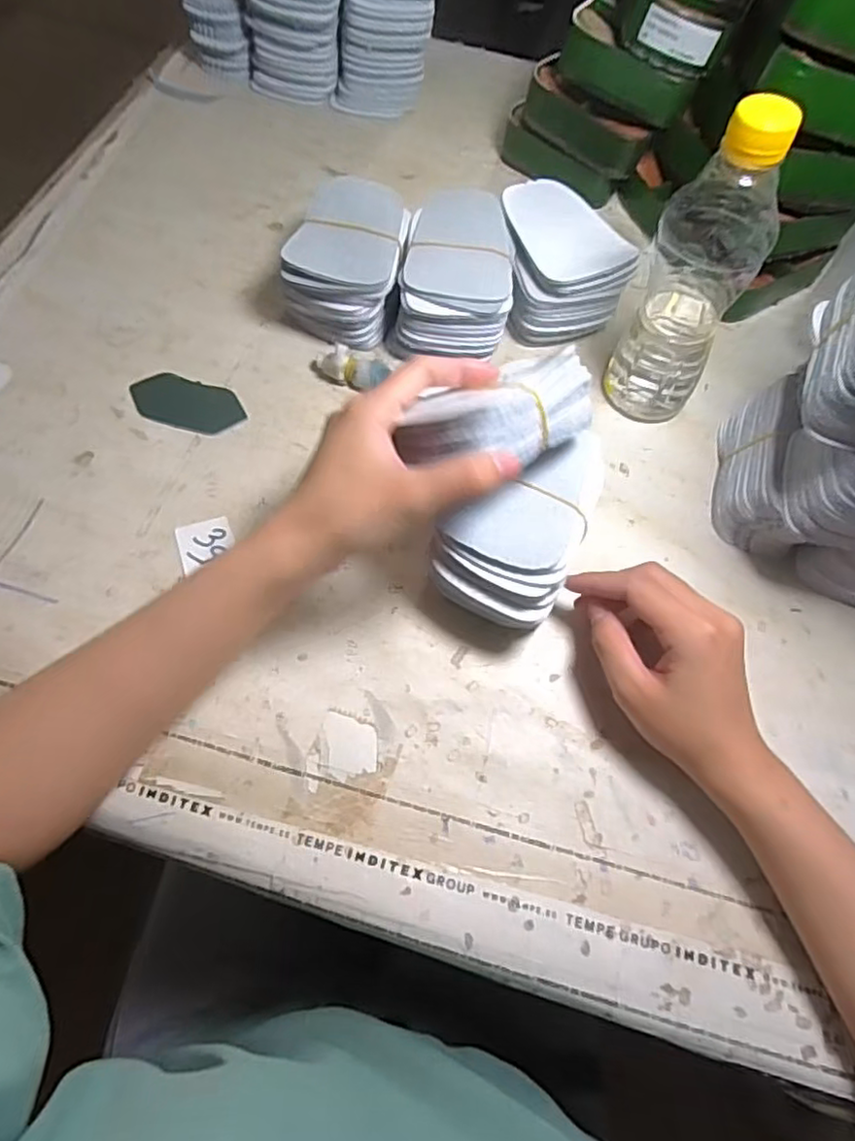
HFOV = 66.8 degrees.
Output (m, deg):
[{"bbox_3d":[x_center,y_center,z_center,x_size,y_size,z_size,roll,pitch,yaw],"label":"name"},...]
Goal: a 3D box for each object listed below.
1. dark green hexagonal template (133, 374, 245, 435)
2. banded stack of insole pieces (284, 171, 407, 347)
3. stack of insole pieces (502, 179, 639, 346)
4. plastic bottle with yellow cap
[{"bbox_3d":[-0.160,-0.112,0.432,0.077,0.004,0.037,18,67,4],"label":"dark green hexagonal template"},{"bbox_3d":[-0.051,-0.214,0.453,0.074,0.061,0.116,15,67,3],"label":"banded stack of insole pieces"},{"bbox_3d":[0.095,-0.224,0.465,0.078,0.051,0.108,-3,67,-5],"label":"stack of insole pieces"},{"bbox_3d":[0.158,-0.168,0.379,0.061,0.187,0.053,31,68,10],"label":"plastic bottle with yellow cap"}]

